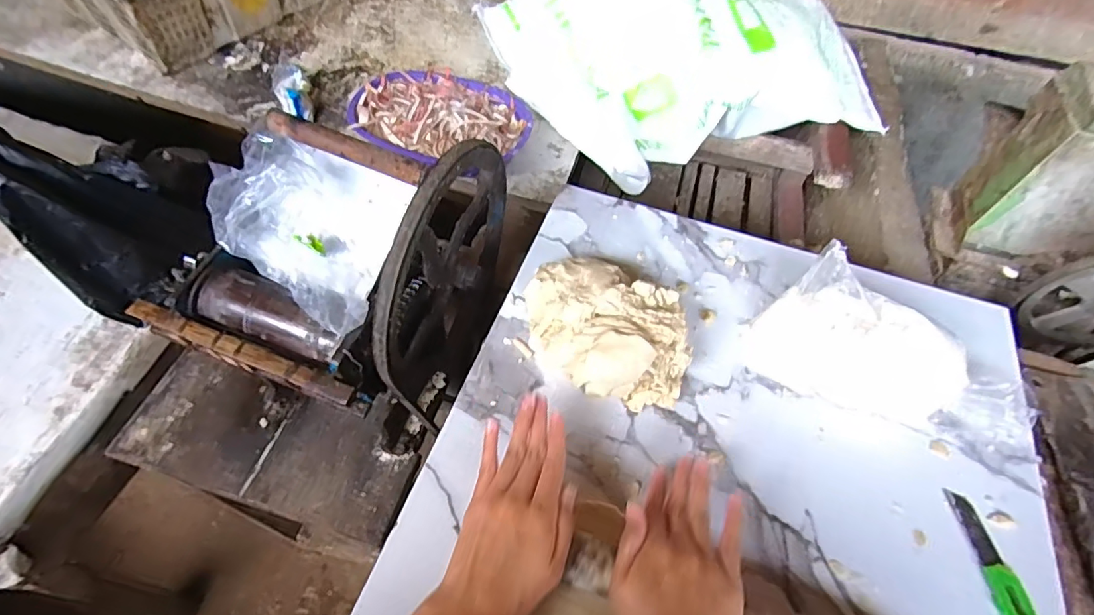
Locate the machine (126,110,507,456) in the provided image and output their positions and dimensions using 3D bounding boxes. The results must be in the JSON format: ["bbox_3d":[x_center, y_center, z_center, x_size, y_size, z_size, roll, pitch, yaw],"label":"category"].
[{"bbox_3d":[-0.198,-0.048,0.549,0.229,0.271,0.310,28,59,11],"label":"machine"}]

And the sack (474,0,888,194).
[{"bbox_3d":[0.273,-0.461,0.968,0.634,0.197,0.463,-23,62,-19],"label":"sack"}]

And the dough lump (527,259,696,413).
[{"bbox_3d":[0.054,0.016,0.481,0.160,0.063,0.116,31,59,13],"label":"dough lump"}]

